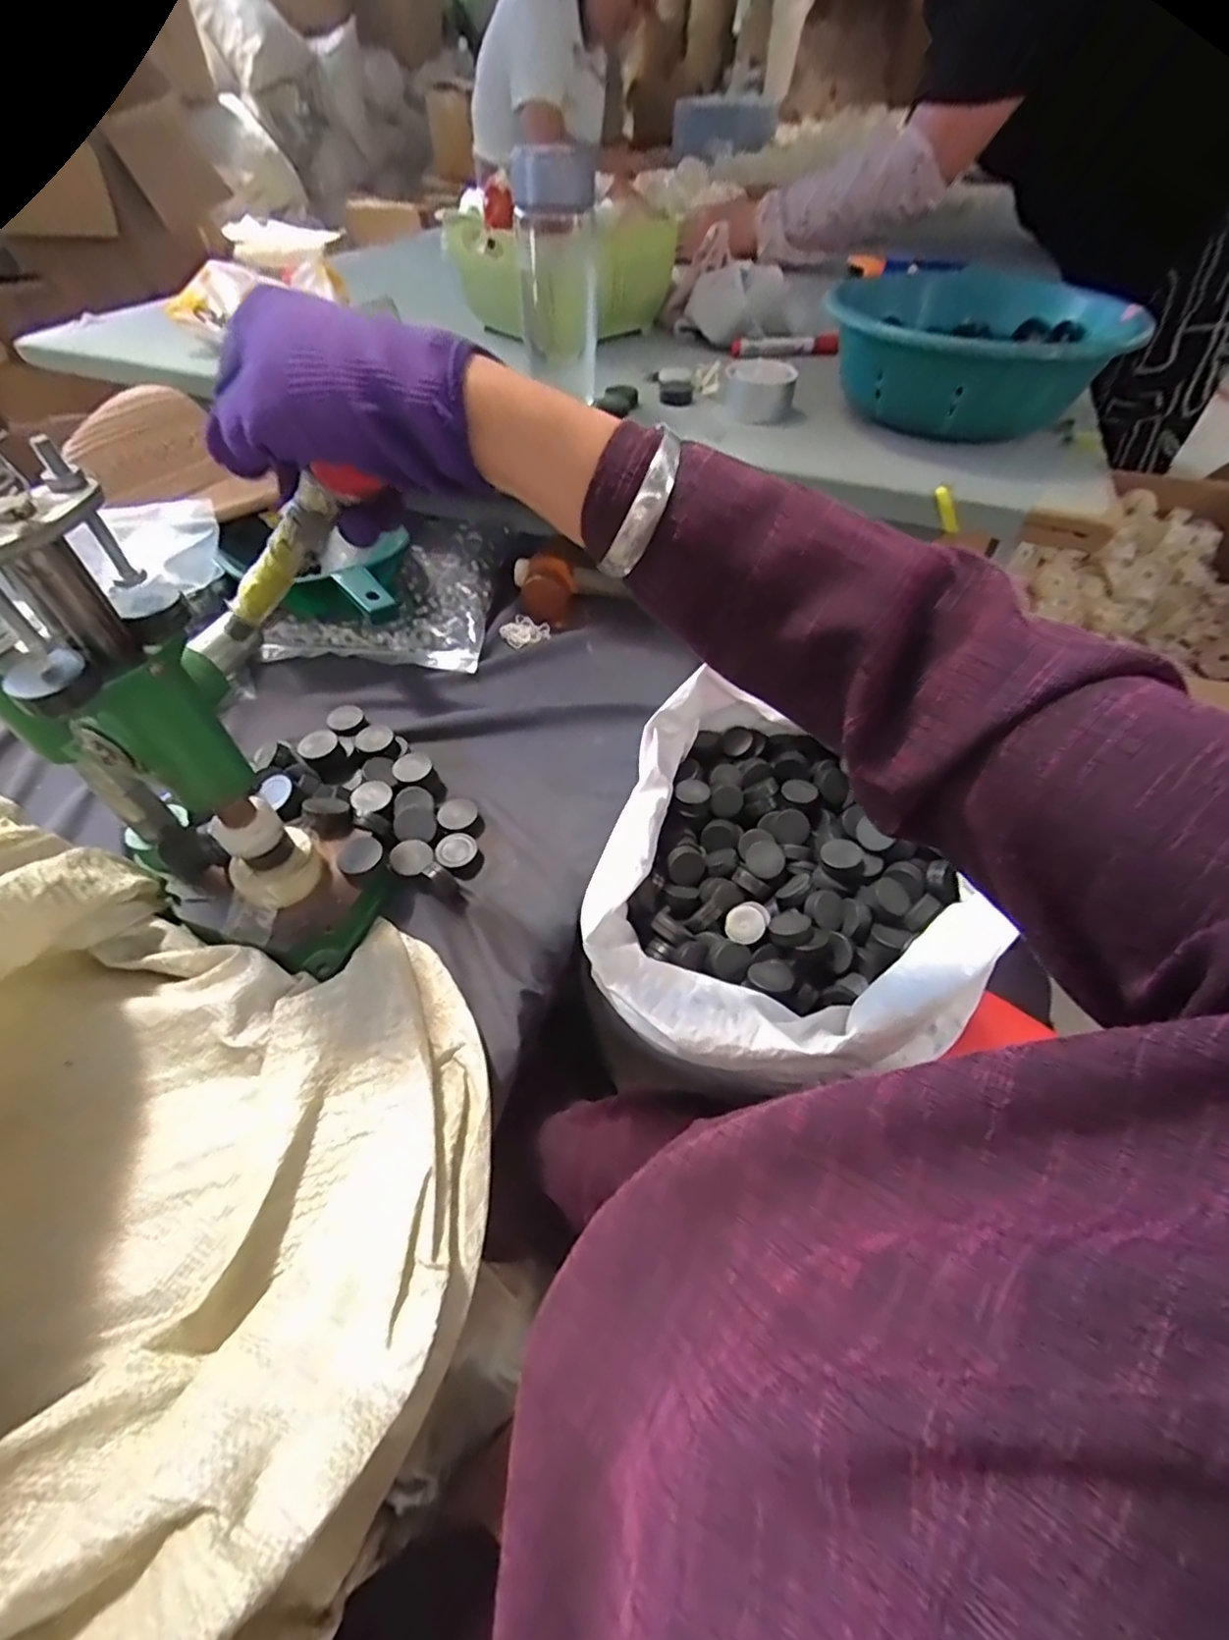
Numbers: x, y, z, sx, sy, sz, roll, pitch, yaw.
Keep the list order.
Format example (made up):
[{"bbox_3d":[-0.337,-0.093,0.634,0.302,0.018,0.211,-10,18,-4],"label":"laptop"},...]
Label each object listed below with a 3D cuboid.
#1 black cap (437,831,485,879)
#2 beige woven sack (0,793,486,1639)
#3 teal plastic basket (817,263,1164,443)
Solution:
[{"bbox_3d":[-0.123,0.029,0.498,0.033,0.015,0.036,0,51,0],"label":"black cap"},{"bbox_3d":[-0.348,0.139,0.312,0.549,0.235,0.329,15,52,12],"label":"beige woven sack"},{"bbox_3d":[0.322,-0.437,0.578,0.240,0.096,0.322,18,53,14],"label":"teal plastic basket"}]

